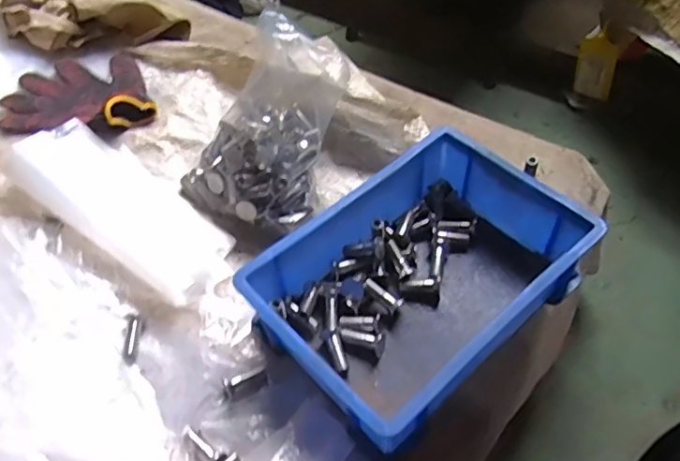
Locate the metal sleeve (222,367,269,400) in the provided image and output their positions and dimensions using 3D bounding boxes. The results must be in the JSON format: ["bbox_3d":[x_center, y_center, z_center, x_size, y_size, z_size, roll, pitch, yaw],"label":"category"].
[{"bbox_3d":[-0.074,0.121,0.467,0.036,0.012,0.016,-14,55,-30],"label":"metal sleeve"}]

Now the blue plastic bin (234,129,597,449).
[{"bbox_3d":[0.063,0.037,0.475,0.241,0.077,0.170,-34,61,-23],"label":"blue plastic bin"}]

